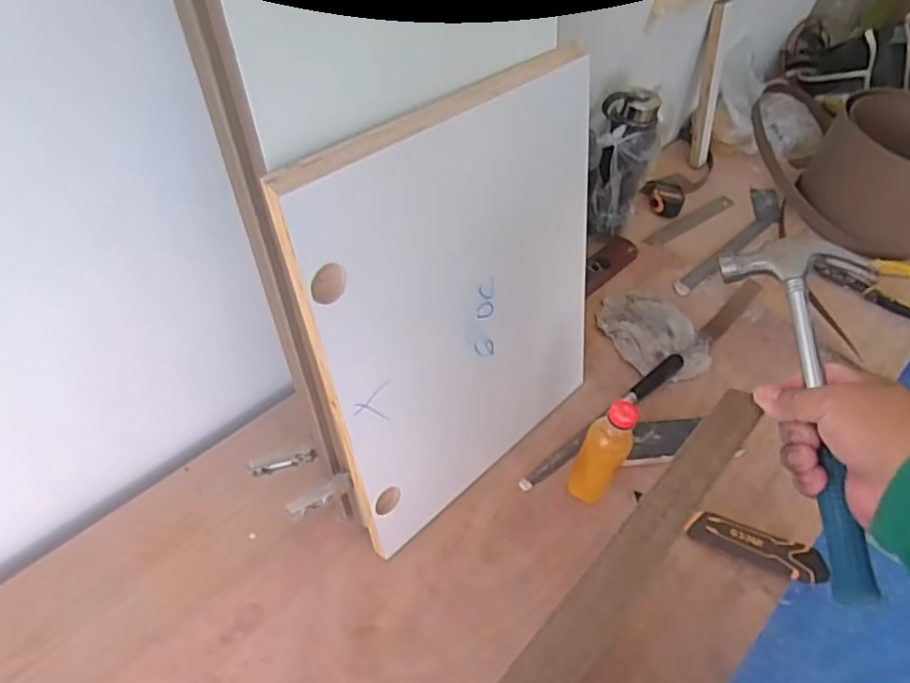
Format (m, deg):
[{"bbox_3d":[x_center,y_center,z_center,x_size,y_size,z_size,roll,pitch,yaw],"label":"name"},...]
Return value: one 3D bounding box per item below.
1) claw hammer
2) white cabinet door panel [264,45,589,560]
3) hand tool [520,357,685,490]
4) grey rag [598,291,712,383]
[{"bbox_3d":[0.246,0.040,0.441,0.073,0.044,0.250,2,67,-5],"label":"claw hammer"},{"bbox_3d":[0.021,-0.027,0.705,0.375,0.452,0.018,-35,46,-30],"label":"white cabinet door panel"},{"bbox_3d":[0.212,0.105,0.906,0.332,0.016,0.025,-32,60,-28],"label":"hand tool"},{"bbox_3d":[0.311,-0.015,1.017,0.137,0.014,0.181,-23,56,-23],"label":"grey rag"}]

